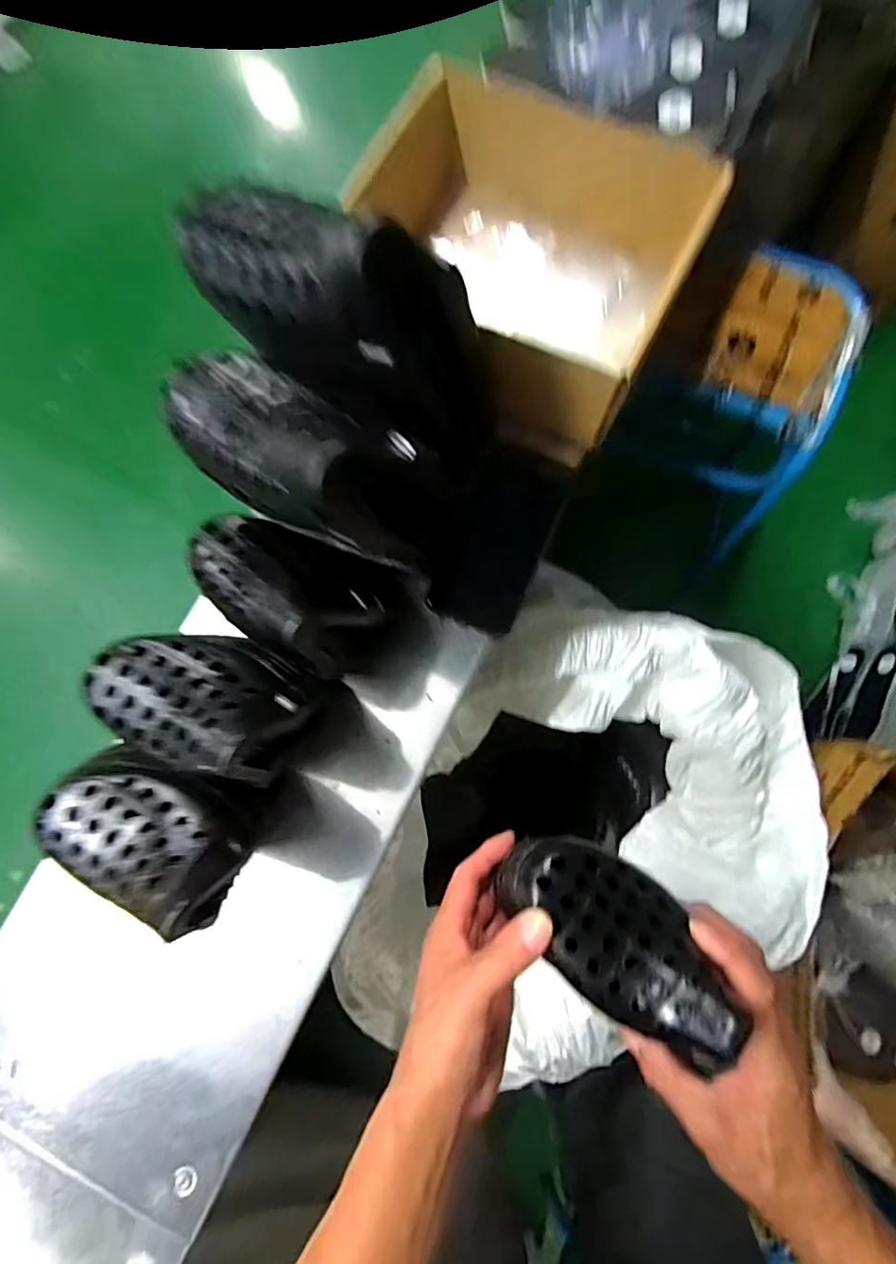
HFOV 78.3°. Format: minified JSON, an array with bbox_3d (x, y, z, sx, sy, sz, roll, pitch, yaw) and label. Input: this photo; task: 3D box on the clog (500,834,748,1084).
[{"bbox_3d":[0.100,0.175,0.314,0.134,0.051,0.073,38,81,8],"label":"clog"}]

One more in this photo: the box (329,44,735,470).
[{"bbox_3d":[0.065,-0.323,0.474,0.264,0.088,0.238,28,80,6],"label":"box"}]

